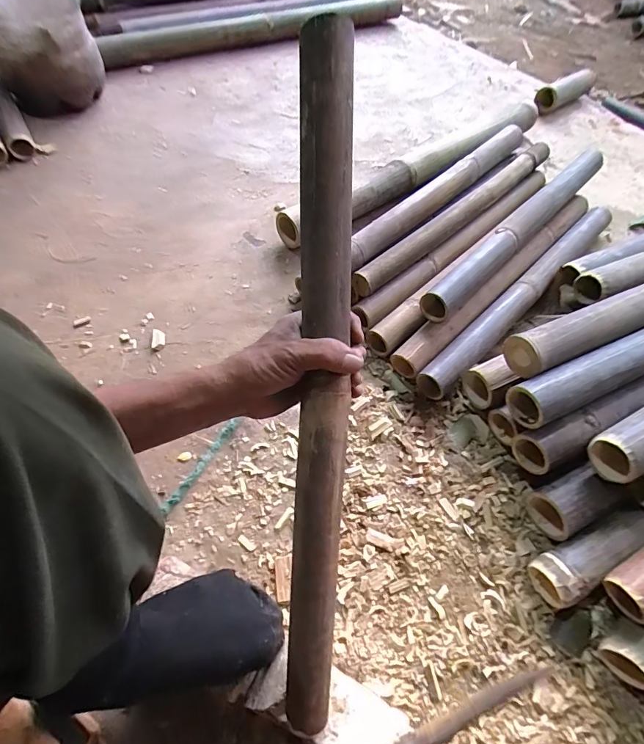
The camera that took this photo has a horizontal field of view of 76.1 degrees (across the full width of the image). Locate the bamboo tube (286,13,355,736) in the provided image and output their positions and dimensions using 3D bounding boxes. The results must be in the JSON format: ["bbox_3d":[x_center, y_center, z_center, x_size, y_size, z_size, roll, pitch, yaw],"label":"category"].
[{"bbox_3d":[-0.001,0.021,0.379,0.050,0.041,0.639,1,93,-3],"label":"bamboo tube"}]

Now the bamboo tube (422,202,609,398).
[{"bbox_3d":[0.406,-0.159,0.805,0.657,0.058,0.054,-39,68,-24],"label":"bamboo tube"}]

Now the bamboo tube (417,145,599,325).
[{"bbox_3d":[0.414,-0.294,0.833,0.050,0.054,0.647,41,64,20],"label":"bamboo tube"}]

